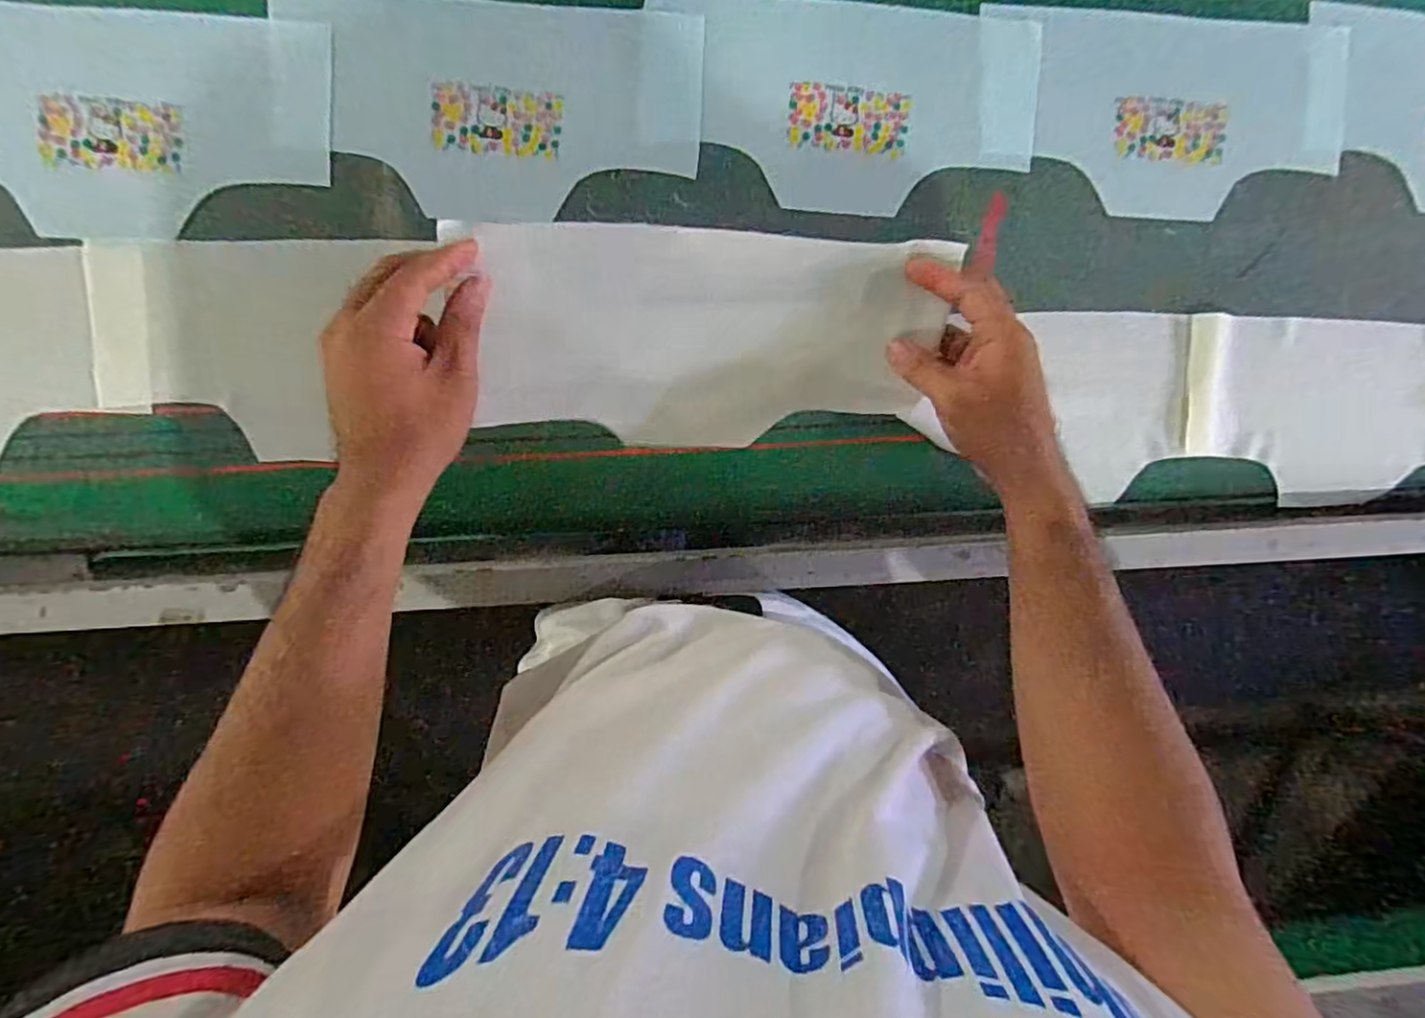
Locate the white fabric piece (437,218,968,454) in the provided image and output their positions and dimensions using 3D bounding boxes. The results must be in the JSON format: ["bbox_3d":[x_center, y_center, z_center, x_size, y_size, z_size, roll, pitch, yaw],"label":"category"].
[{"bbox_3d":[0.005,-0.108,0.443,0.303,0.023,0.141,0,115,-4],"label":"white fabric piece"}]

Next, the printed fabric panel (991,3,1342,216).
[{"bbox_3d":[0.387,-0.334,0.565,0.326,0.011,0.165,-4,93,-7],"label":"printed fabric panel"}]

